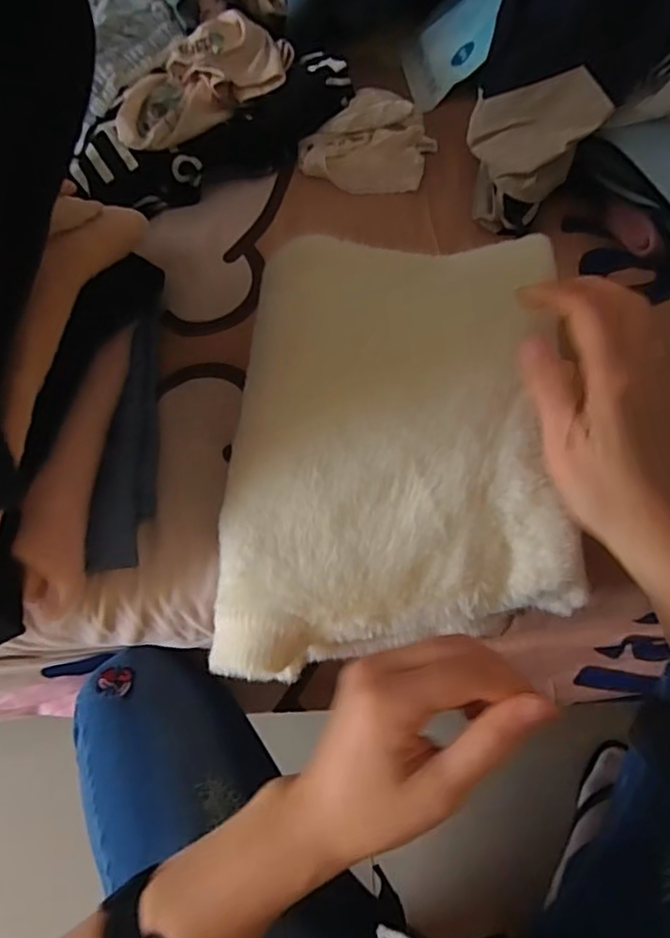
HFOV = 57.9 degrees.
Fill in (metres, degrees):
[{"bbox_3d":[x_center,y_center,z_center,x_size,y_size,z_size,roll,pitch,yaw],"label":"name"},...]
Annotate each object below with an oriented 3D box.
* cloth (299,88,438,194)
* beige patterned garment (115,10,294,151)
[{"bbox_3d":[0.031,-0.313,0.579,0.131,0.035,0.101,-1,61,2],"label":"cloth"},{"bbox_3d":[-0.129,-0.365,0.582,0.183,0.057,0.088,-35,65,-15],"label":"beige patterned garment"}]

